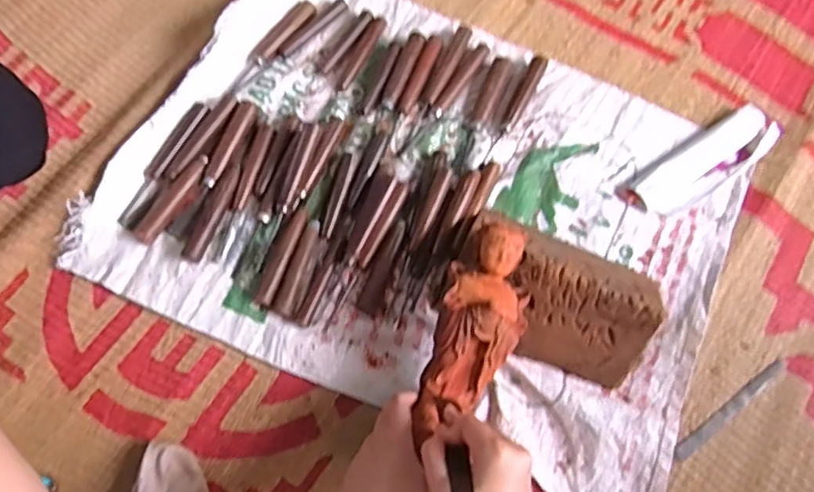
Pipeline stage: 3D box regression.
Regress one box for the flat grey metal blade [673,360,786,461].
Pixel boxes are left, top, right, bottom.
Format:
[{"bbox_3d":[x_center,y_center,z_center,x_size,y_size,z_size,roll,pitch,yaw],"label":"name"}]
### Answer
[{"bbox_3d":[0.339,0.171,0.632,0.156,0.008,0.016,-36,77,-12],"label":"flat grey metal blade"}]

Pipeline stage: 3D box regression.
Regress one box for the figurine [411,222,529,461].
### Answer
[{"bbox_3d":[0.065,0.077,0.564,0.076,0.049,0.195,22,83,5],"label":"figurine"}]

